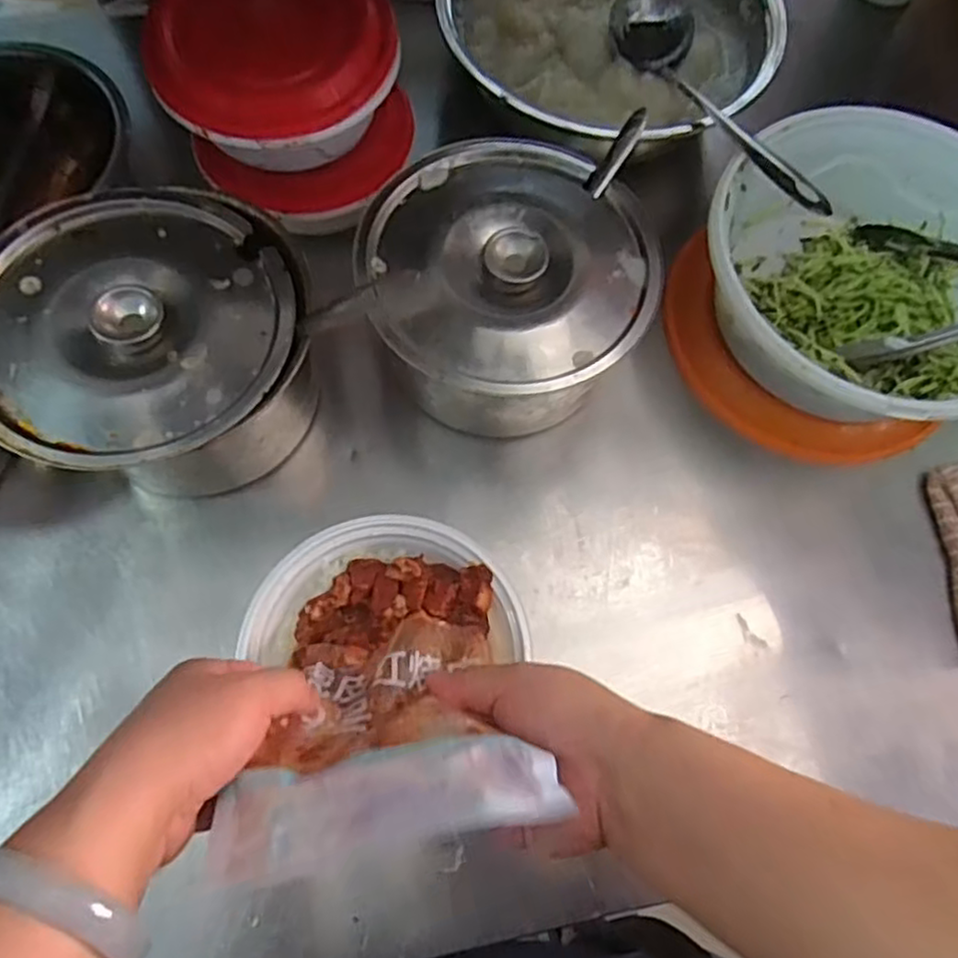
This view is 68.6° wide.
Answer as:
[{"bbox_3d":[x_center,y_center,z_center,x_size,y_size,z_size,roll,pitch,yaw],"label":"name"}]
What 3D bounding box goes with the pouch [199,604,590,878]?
[{"bbox_3d":[-0.046,0.114,0.310,0.130,0.146,0.023,-15,104,-9],"label":"pouch"}]

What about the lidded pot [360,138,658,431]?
[{"bbox_3d":[0.018,-0.133,0.498,0.186,0.102,0.193,1,70,-3],"label":"lidded pot"}]

